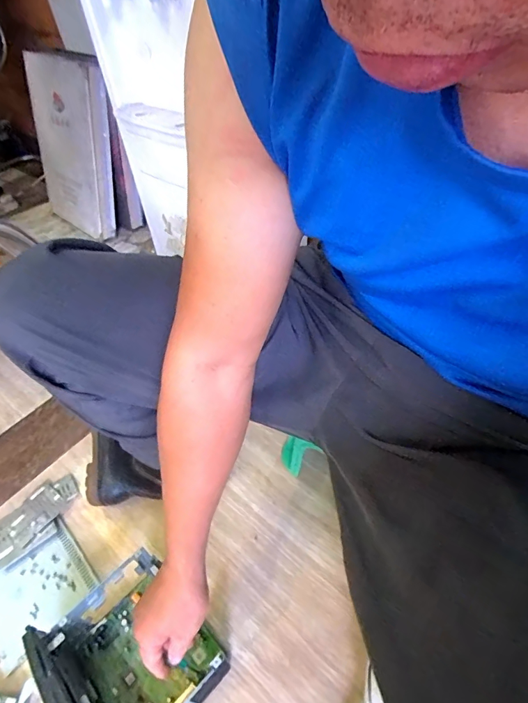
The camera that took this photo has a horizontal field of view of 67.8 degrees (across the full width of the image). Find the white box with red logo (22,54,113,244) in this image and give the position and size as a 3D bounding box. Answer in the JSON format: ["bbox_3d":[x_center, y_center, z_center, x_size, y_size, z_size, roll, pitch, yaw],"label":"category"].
[{"bbox_3d":[-0.548,-0.575,1.107,0.312,0.434,0.063,26,36,26],"label":"white box with red logo"}]

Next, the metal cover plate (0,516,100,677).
[{"bbox_3d":[-0.370,0.374,0.628,0.161,0.016,0.156,-37,55,-27],"label":"metal cover plate"}]

